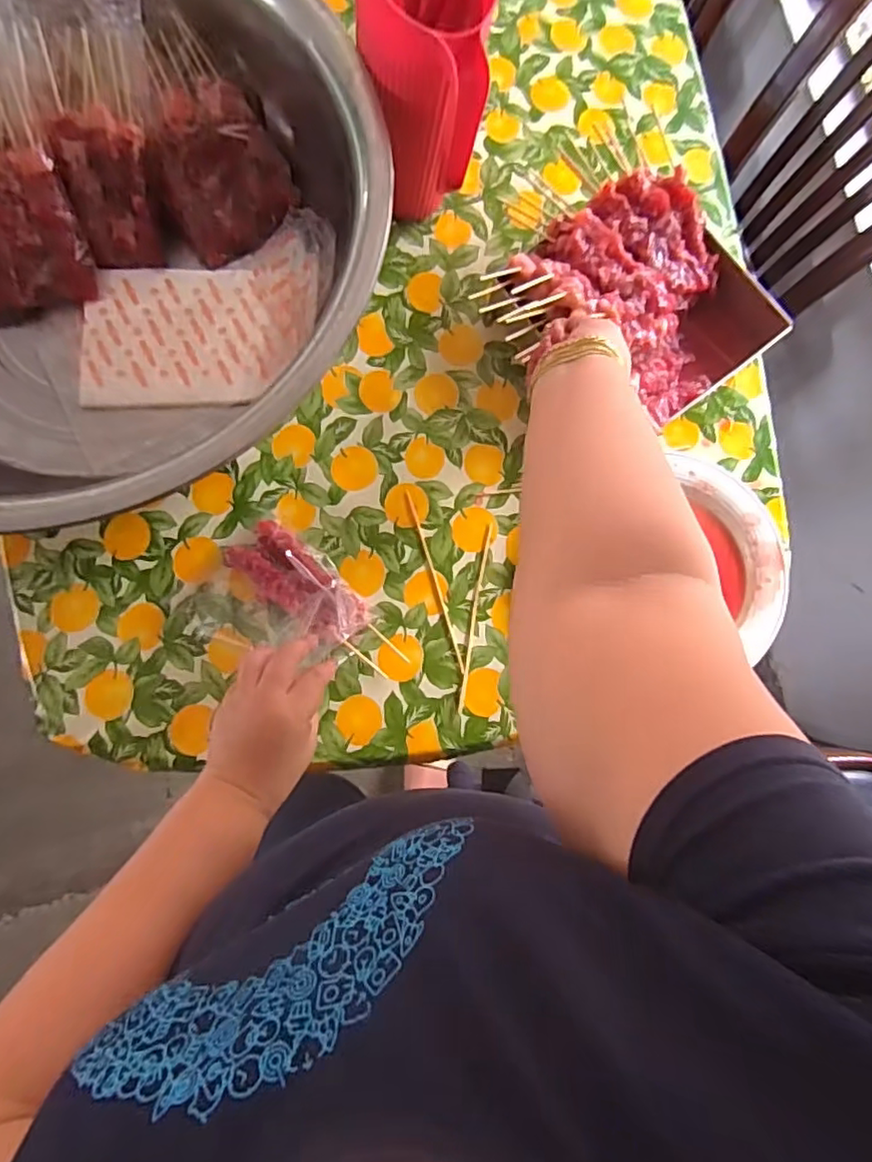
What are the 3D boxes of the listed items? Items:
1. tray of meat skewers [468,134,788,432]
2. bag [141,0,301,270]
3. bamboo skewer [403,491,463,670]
[{"bbox_3d":[0.190,-0.306,0.649,0.316,0.080,0.241,36,80,3],"label":"tray of meat skewers"},{"bbox_3d":[-0.253,-0.463,0.643,0.142,0.035,0.218,-41,109,-1],"label":"bag"},{"bbox_3d":[0.000,-0.002,0.635,0.007,0.004,0.195,-17,82,-6],"label":"bamboo skewer"}]

